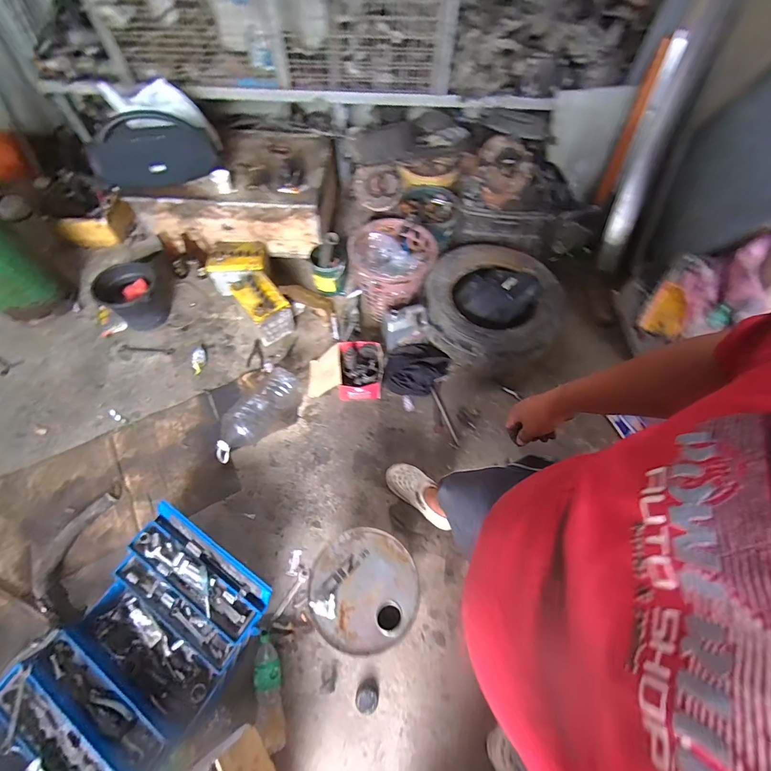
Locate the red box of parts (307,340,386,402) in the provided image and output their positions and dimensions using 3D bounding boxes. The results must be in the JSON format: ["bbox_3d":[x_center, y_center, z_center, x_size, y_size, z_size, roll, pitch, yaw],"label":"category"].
[{"bbox_3d":[-0.175,-0.058,1.530,0.326,0.150,0.210,0,62,-1],"label":"red box of parts"}]

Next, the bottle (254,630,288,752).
[{"bbox_3d":[-0.343,0.888,1.050,0.076,0.083,0.281,-17,53,-8],"label":"bottle"}]

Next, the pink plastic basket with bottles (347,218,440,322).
[{"bbox_3d":[0.044,-0.510,1.621,0.386,0.306,0.326,-10,62,-4],"label":"pink plastic basket with bottles"}]

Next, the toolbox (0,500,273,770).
[{"bbox_3d":[-0.712,0.790,1.048,0.479,0.191,0.703,31,66,17],"label":"toolbox"}]

